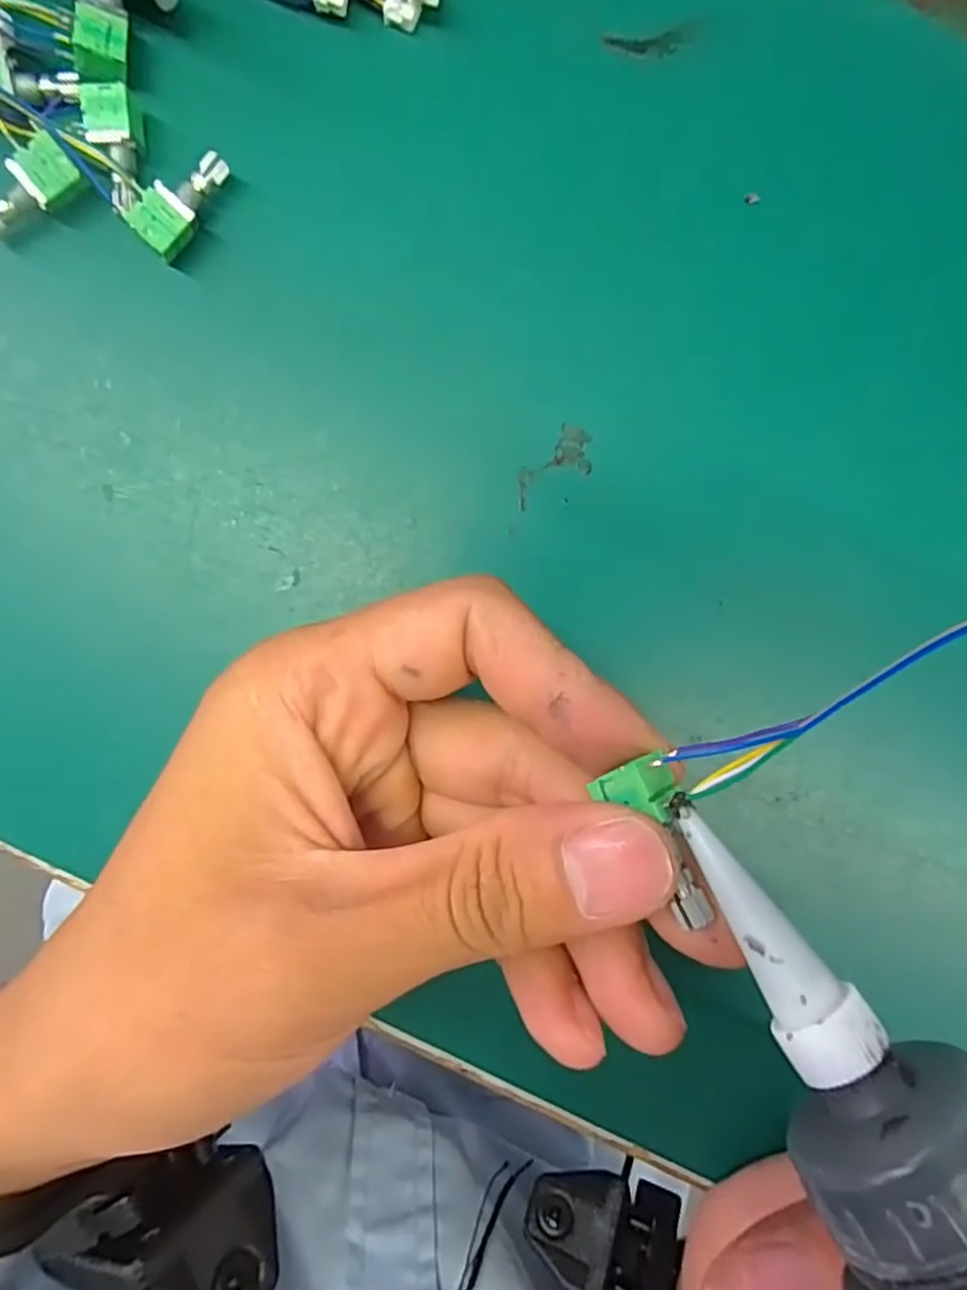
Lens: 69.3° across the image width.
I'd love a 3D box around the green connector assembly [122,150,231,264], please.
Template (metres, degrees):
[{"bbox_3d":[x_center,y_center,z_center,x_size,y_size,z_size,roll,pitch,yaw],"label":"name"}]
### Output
[{"bbox_3d":[-0.076,-0.111,0.177,0.011,0.014,0.029,38,90,-2],"label":"green connector assembly"}]

